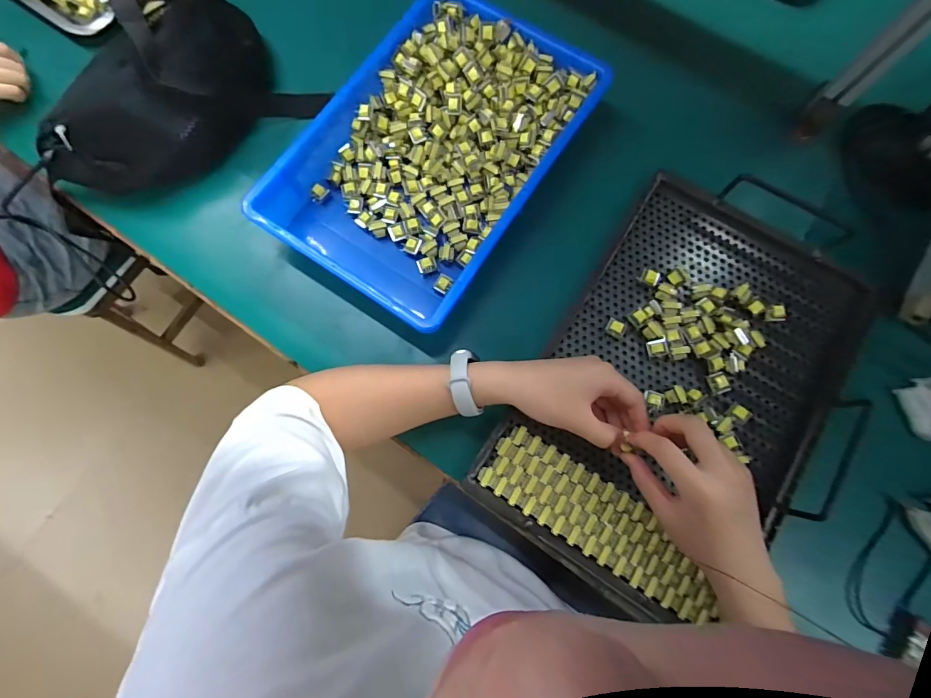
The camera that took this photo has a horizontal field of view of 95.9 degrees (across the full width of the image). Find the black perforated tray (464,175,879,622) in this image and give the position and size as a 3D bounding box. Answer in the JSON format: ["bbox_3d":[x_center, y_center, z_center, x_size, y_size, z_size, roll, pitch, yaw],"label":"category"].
[{"bbox_3d":[0.229,0.041,0.435,0.278,0.030,0.440,32,79,6],"label":"black perforated tray"}]

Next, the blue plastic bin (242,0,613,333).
[{"bbox_3d":[-0.032,-0.220,0.482,0.246,0.072,0.365,33,80,7],"label":"blue plastic bin"}]

